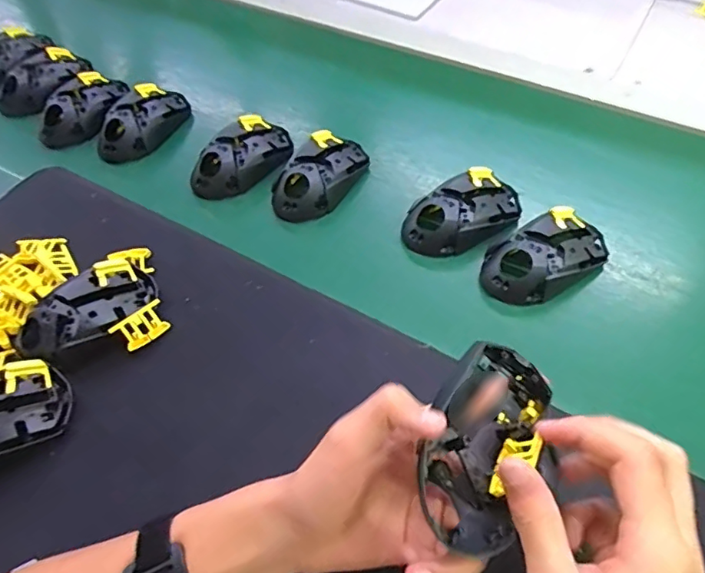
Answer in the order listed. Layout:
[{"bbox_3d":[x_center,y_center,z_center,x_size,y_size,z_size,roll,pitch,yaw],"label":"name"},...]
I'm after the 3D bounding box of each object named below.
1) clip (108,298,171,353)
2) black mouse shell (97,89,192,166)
[{"bbox_3d":[-0.169,0.033,0.440,0.042,0.007,0.027,-39,100,-26],"label":"clip"},{"bbox_3d":[-0.230,-0.181,0.601,0.069,0.039,0.114,22,59,16],"label":"black mouse shell"}]

